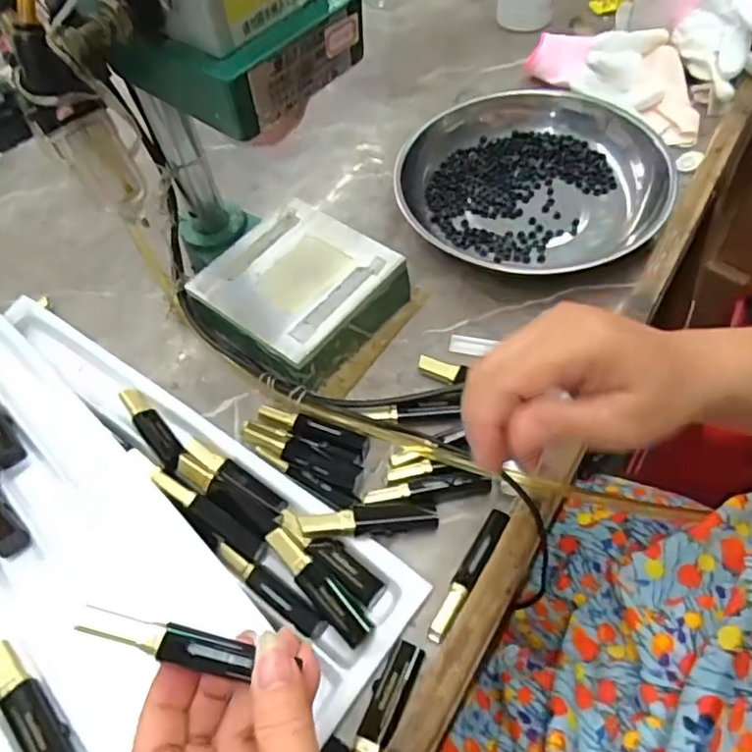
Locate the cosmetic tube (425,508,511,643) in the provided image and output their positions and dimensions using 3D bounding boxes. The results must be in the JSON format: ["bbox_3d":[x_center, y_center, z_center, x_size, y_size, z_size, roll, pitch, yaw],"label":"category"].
[{"bbox_3d":[0.055,0.118,0.376,0.013,0.013,0.087,27,63,19],"label":"cosmetic tube"}]

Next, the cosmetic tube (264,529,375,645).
[{"bbox_3d":[-0.036,0.124,0.373,0.084,0.013,0.018,38,67,24],"label":"cosmetic tube"}]

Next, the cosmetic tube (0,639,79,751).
[{"bbox_3d":[-0.171,0.166,0.309,0.084,0.014,0.020,38,67,24],"label":"cosmetic tube"}]

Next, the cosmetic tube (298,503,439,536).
[{"bbox_3d":[-0.004,0.090,0.396,0.086,0.011,0.020,-4,57,1],"label":"cosmetic tube"}]

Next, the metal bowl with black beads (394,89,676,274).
[{"bbox_3d":[0.125,-0.169,0.537,0.203,0.060,0.199,-2,57,2],"label":"metal bowl with black beads"}]

